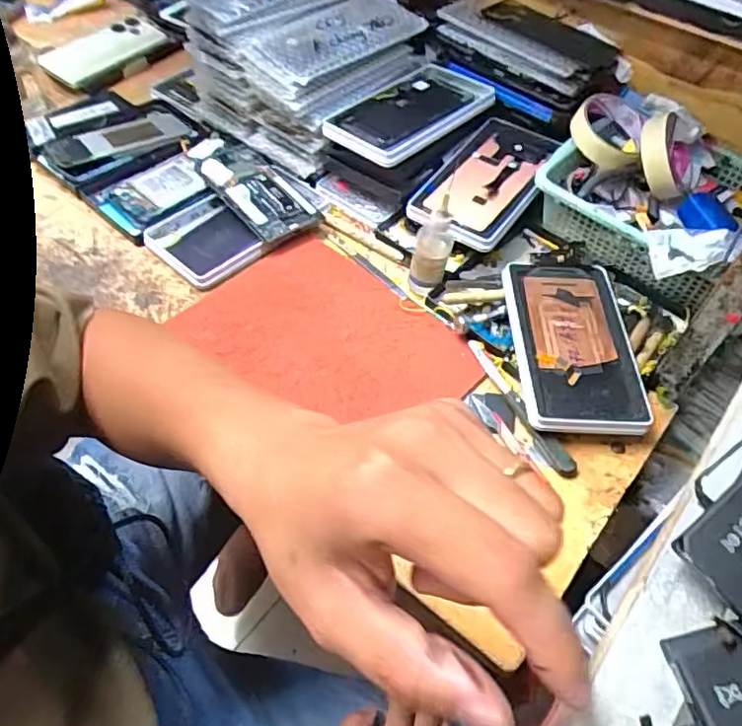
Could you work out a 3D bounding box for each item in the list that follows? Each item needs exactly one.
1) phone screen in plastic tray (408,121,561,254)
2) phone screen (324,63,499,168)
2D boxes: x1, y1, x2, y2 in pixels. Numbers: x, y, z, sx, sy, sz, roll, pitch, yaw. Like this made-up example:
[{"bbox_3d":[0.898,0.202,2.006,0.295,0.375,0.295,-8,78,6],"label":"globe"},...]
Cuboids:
[{"bbox_3d":[0.126,-0.195,0.657,0.098,0.023,0.175,33,68,18],"label":"phone screen in plastic tray"},{"bbox_3d":[0.042,-0.274,0.670,0.188,0.023,0.096,-37,60,-24],"label":"phone screen"}]

